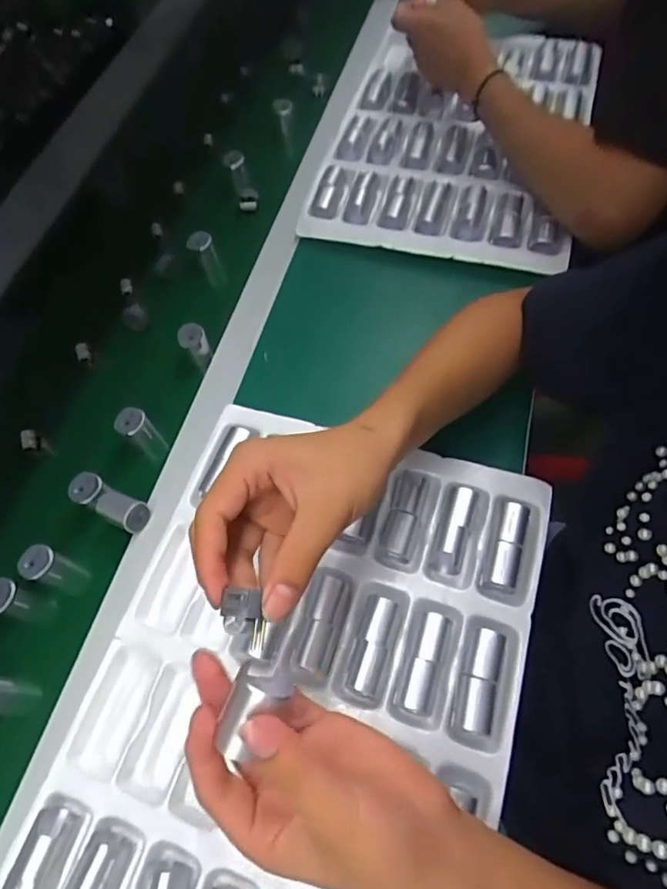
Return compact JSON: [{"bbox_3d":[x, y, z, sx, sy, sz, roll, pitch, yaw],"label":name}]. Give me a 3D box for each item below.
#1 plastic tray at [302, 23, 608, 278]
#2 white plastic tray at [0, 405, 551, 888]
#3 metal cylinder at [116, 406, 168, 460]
[{"bbox_3d":[0.171,-0.421,0.736,0.322,0.038,0.461,15,64,9],"label":"plastic tray"},{"bbox_3d":[-0.032,0.192,0.417,0.322,0.040,0.453,16,64,10],"label":"white plastic tray"},{"bbox_3d":[-0.198,-0.011,0.560,0.034,0.063,0.029,30,67,16],"label":"metal cylinder"}]

